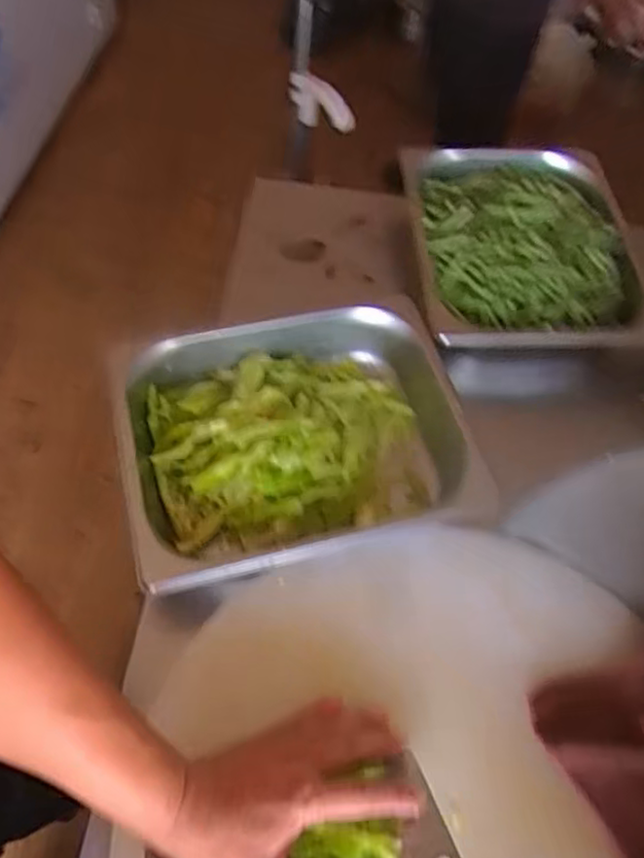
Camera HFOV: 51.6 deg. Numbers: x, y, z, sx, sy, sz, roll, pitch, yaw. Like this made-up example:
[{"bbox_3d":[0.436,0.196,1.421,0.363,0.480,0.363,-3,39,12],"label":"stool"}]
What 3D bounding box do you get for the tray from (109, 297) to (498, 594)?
[{"bbox_3d":[-0.014,0.004,0.652,0.343,0.070,0.257,-11,59,-11],"label":"tray"}]

